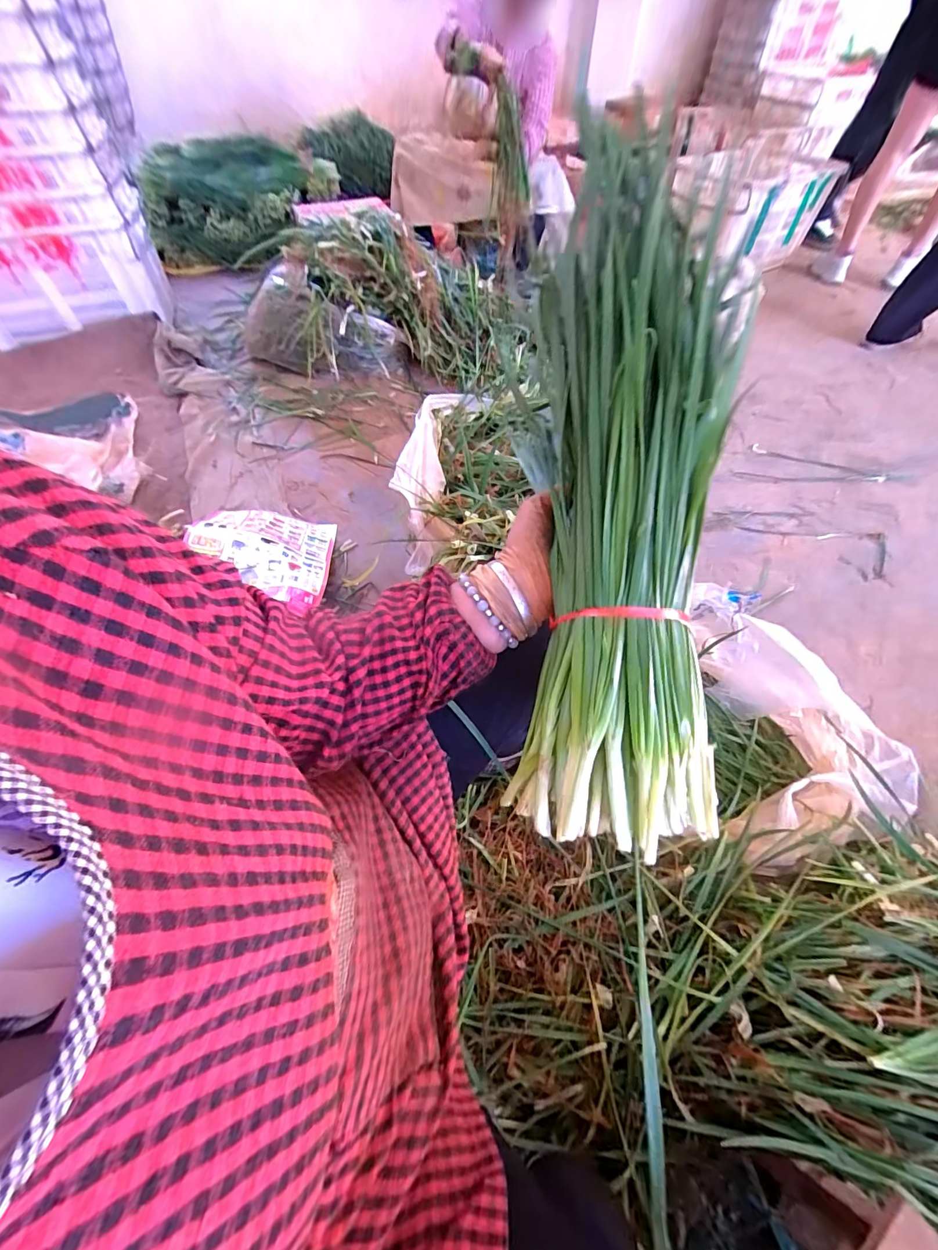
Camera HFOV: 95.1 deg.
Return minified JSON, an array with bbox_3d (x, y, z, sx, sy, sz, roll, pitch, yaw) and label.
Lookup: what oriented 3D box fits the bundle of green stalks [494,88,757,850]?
[{"bbox_3d":[0.105,-0.081,0.293,0.112,0.087,0.421,4,85,1],"label":"bundle of green stalks"}]

